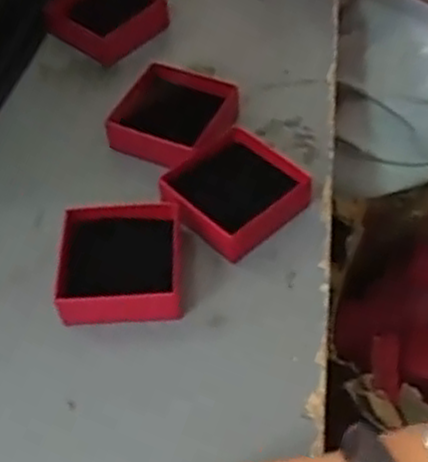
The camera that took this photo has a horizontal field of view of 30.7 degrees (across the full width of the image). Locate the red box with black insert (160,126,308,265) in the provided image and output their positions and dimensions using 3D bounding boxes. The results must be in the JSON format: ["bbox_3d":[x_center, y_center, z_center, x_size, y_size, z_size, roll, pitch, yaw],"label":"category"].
[{"bbox_3d":[0.015,-0.031,0.617,0.093,0.039,0.096,-37,58,-24],"label":"red box with black insert"}]

